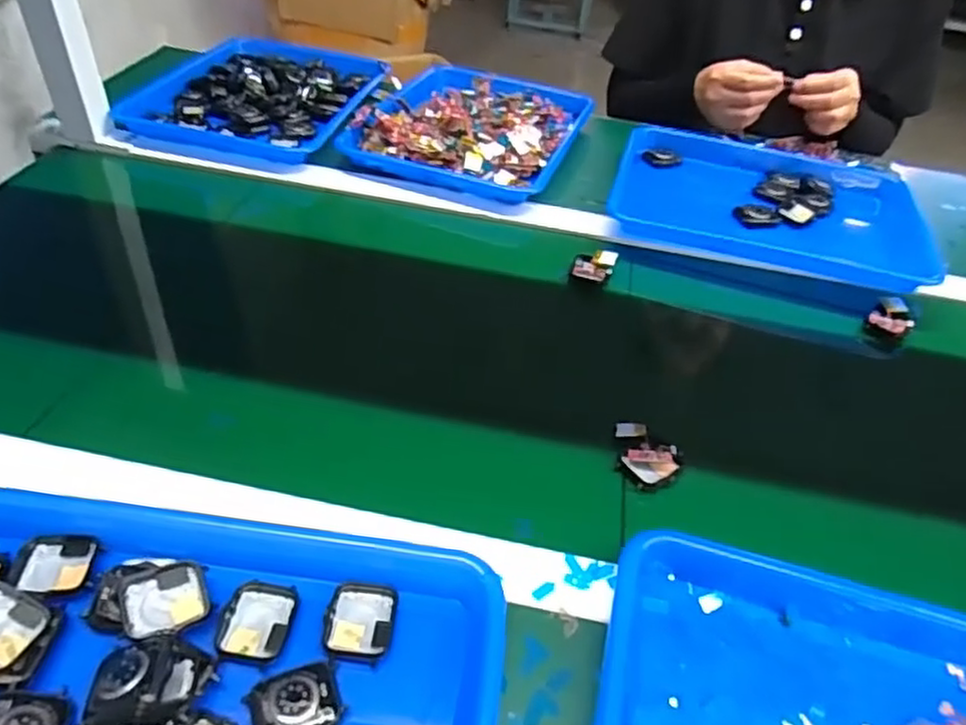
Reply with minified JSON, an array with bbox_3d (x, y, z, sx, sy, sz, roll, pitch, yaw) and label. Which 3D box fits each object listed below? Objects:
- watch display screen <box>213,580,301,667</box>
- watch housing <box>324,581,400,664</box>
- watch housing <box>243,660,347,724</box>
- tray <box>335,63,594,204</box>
[{"bbox_3d":[-0.126,0.145,0.388,0.039,0.008,0.044,10,44,4],"label":"watch display screen"},{"bbox_3d":[-0.070,0.147,0.394,0.038,0.006,0.043,8,44,2],"label":"watch housing"},{"bbox_3d":[-0.096,0.175,0.355,0.043,0.009,0.036,-17,48,-23],"label":"watch housing"},{"bbox_3d":[-0.009,-0.300,0.851,0.244,0.036,0.287,16,44,10],"label":"tray"}]

